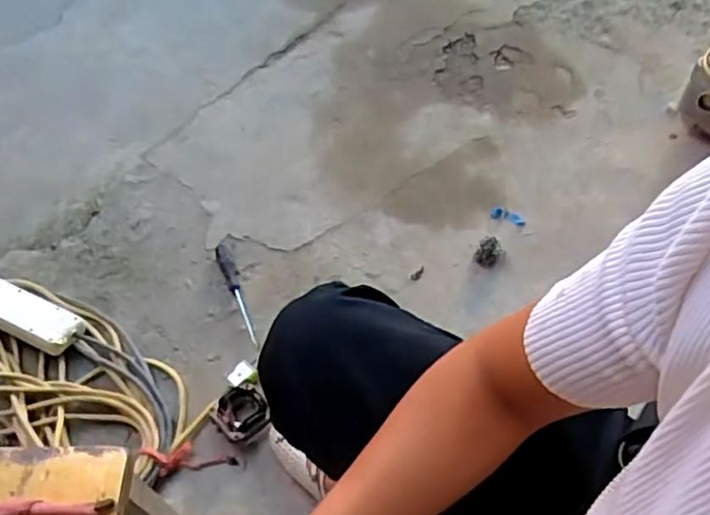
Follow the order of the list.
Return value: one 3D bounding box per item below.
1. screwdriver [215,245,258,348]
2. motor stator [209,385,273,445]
[{"bbox_3d":[-0.211,0.063,1.116,0.022,0.019,0.219,-21,57,-13],"label":"screwdriver"},{"bbox_3d":[-0.181,0.249,0.990,0.081,0.038,0.089,-1,56,2],"label":"motor stator"}]

